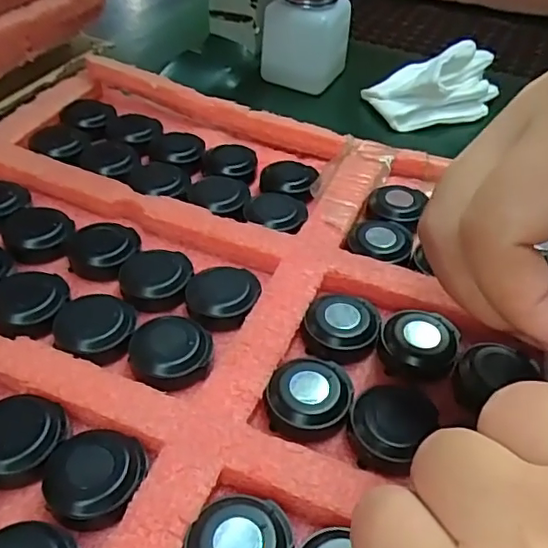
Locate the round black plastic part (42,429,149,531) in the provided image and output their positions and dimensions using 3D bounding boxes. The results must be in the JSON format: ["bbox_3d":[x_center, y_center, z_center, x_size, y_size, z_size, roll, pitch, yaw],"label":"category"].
[{"bbox_3d":[-0.056,0.063,0.179,0.031,0.011,0.028,-7,44,-10],"label":"round black plastic part"}]

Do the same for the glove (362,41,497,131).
[{"bbox_3d":[0.116,-0.136,0.395,0.096,0.042,0.058,-6,45,-11],"label":"glove"}]

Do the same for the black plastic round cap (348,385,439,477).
[{"bbox_3d":[0.039,0.053,0.196,0.026,0.010,0.033,29,49,24],"label":"black plastic round cap"}]

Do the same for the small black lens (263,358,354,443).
[{"bbox_3d":[0.012,0.045,0.203,0.029,0.012,0.029,2,44,-2],"label":"small black lens"}]

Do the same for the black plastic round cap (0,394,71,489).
[{"bbox_3d":[-0.083,0.053,0.187,0.028,0.015,0.029,2,44,-2],"label":"black plastic round cap"}]

